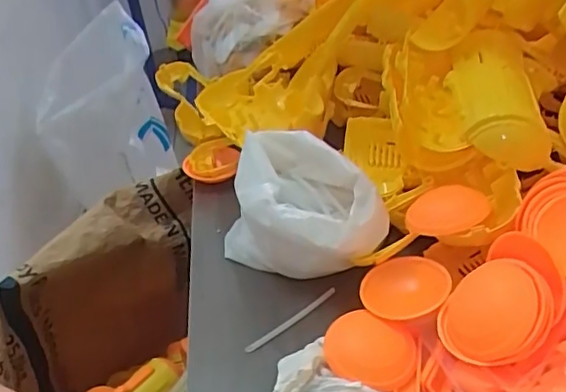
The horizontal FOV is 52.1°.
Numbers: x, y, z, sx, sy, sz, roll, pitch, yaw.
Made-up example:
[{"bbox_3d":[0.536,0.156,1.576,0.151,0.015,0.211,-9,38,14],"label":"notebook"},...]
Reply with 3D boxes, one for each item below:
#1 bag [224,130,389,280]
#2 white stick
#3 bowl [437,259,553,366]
[{"bbox_3d":[0.013,0.011,0.427,0.142,0.073,0.082,21,45,33],"label":"bag"},{"bbox_3d":[0.006,0.082,0.386,0.074,0.004,0.006,-27,41,-26],"label":"white stick"},{"bbox_3d":[0.116,0.064,0.319,0.061,0.018,0.054,-57,29,-8],"label":"bowl"}]

